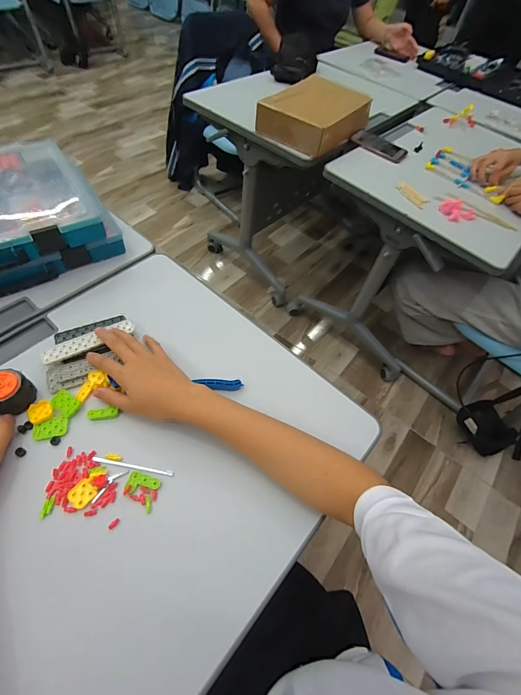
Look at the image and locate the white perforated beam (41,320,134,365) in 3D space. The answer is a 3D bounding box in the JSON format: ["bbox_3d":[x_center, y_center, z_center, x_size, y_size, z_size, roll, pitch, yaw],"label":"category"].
[{"bbox_3d":[-0.248,-0.011,0.472,0.126,0.010,0.028,-27,61,-23],"label":"white perforated beam"}]

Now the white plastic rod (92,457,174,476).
[{"bbox_3d":[-0.152,0.142,0.389,0.096,0.009,0.006,10,56,-1],"label":"white plastic rod"}]

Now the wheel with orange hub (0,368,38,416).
[{"bbox_3d":[-0.314,0.056,0.408,0.044,0.039,0.046,-27,61,-20],"label":"wheel with orange hub"}]

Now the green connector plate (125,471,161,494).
[{"bbox_3d":[-0.138,0.162,0.383,0.037,0.006,0.023,15,56,2],"label":"green connector plate"}]

